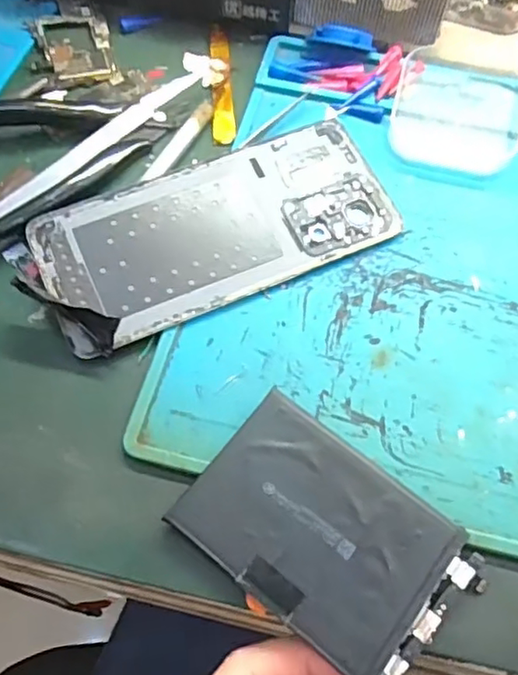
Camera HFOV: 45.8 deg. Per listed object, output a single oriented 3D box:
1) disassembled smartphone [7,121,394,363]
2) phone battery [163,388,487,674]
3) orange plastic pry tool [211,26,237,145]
[{"bbox_3d":[-0.022,-0.048,0.277,0.164,0.009,0.072,-24,66,-13],"label":"disassembled smartphone"},{"bbox_3d":[0.023,0.069,0.217,0.095,0.007,0.063,35,67,15],"label":"phone battery"},{"bbox_3d":[-0.019,-0.137,0.328,0.011,0.004,0.086,-2,63,-3],"label":"orange plastic pry tool"}]

